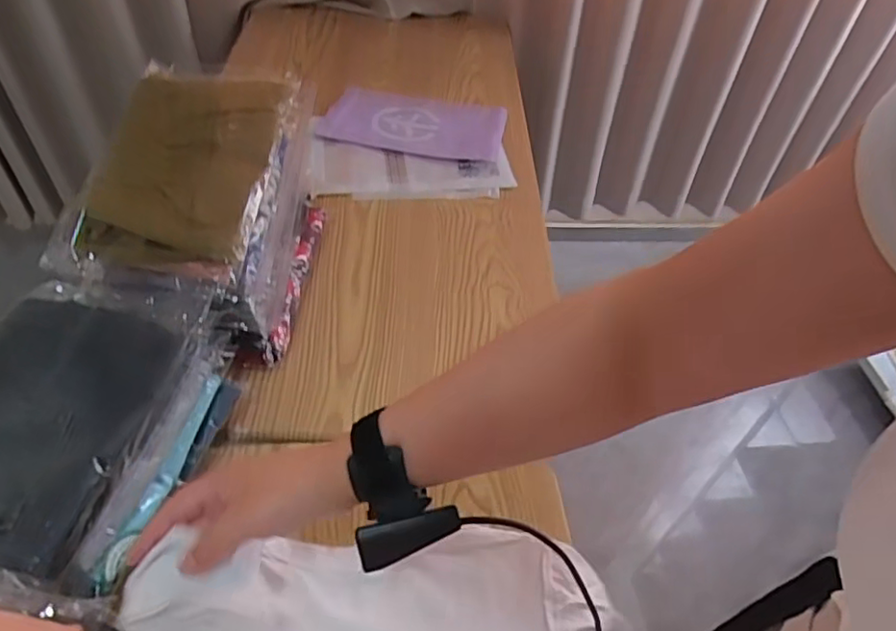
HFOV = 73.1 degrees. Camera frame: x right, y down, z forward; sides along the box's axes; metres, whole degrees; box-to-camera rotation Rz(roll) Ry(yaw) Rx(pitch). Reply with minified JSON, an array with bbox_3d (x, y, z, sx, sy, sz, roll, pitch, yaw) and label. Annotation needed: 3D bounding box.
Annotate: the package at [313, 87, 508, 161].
[{"bbox_3d":[-0.060,-0.352,1.088,0.313,0.031,0.215,11,48,6],"label":"package"}]

